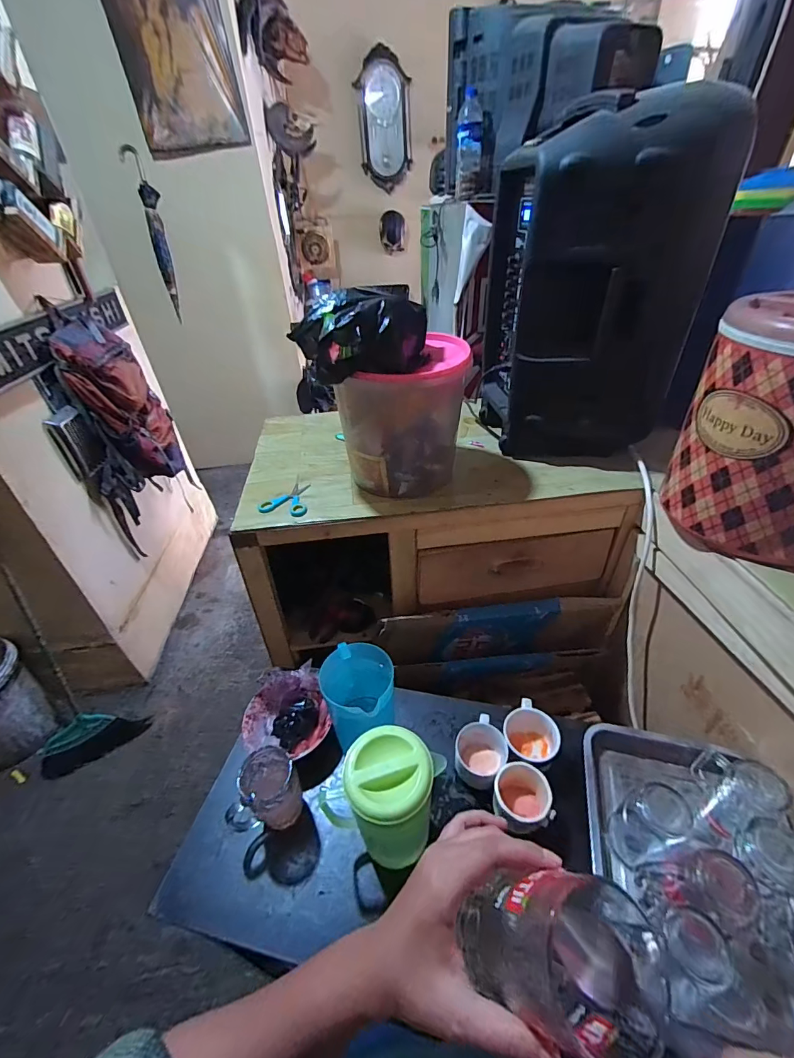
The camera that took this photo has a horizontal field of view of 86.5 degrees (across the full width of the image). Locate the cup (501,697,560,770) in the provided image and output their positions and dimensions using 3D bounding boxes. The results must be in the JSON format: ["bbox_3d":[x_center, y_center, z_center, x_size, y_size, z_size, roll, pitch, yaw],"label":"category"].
[{"bbox_3d":[0.212,0.349,0.695,0.091,0.076,0.088,-3,38,2],"label":"cup"}]

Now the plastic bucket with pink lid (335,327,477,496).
[{"bbox_3d":[0.018,-0.214,0.811,0.205,0.228,0.210,-3,38,2],"label":"plastic bucket with pink lid"}]

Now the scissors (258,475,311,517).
[{"bbox_3d":[-0.220,-0.067,0.837,0.092,0.017,0.146,-6,38,-1],"label":"scissors"}]

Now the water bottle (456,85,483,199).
[{"bbox_3d":[0.203,-1.082,1.191,0.069,0.227,0.078,3,38,11],"label":"water bottle"}]

